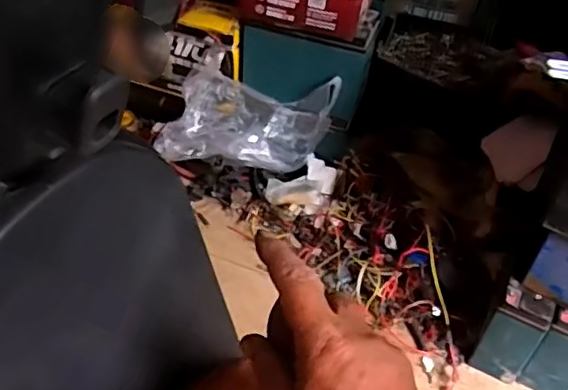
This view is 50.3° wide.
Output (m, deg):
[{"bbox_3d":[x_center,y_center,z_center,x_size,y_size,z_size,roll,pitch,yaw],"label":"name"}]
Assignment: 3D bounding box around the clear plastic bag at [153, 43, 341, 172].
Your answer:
[{"bbox_3d":[-0.062,-0.149,1.154,0.307,0.174,0.116,5,43,-1],"label":"clear plastic bag"}]

